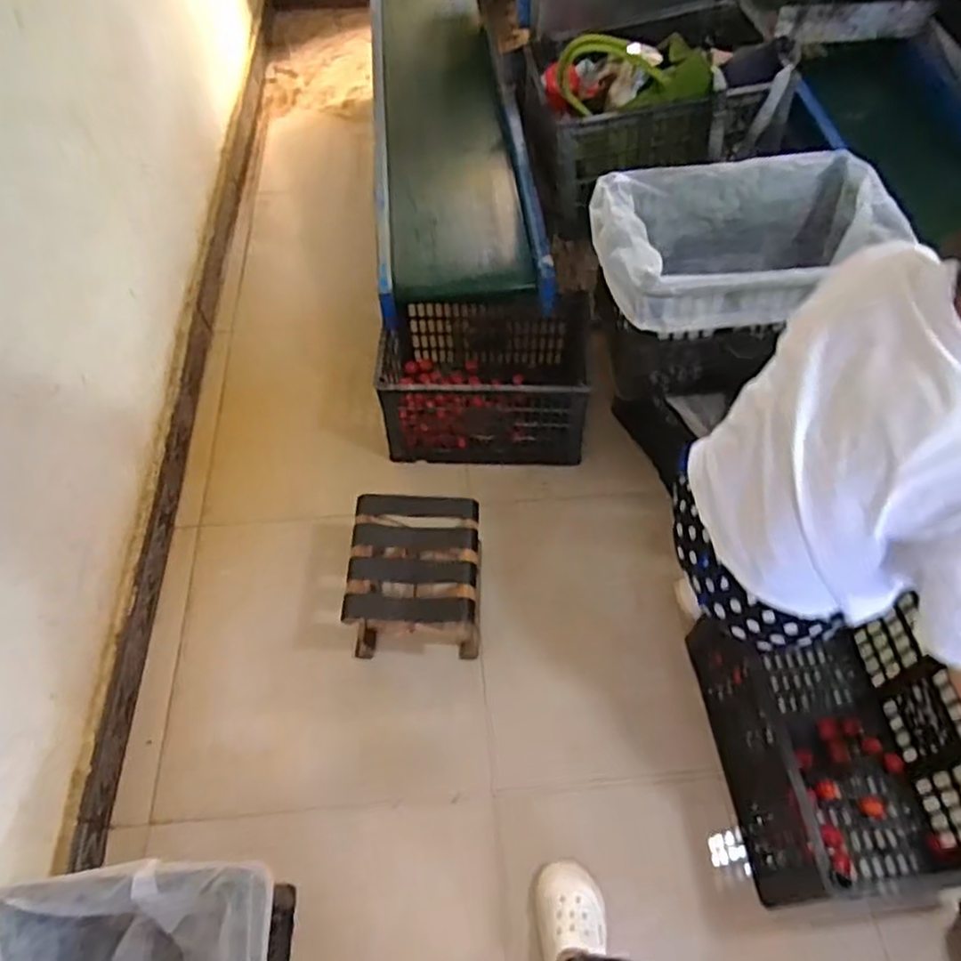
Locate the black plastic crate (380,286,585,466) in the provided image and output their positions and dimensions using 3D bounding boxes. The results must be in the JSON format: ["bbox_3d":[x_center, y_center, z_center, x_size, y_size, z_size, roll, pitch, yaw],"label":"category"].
[{"bbox_3d":[0.013,-0.218,1.508,0.421,0.223,0.296,1,59,2],"label":"black plastic crate"}]

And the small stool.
[{"bbox_3d":[-0.116,0.165,1.275,0.225,0.161,0.248,0,59,1],"label":"small stool"}]

